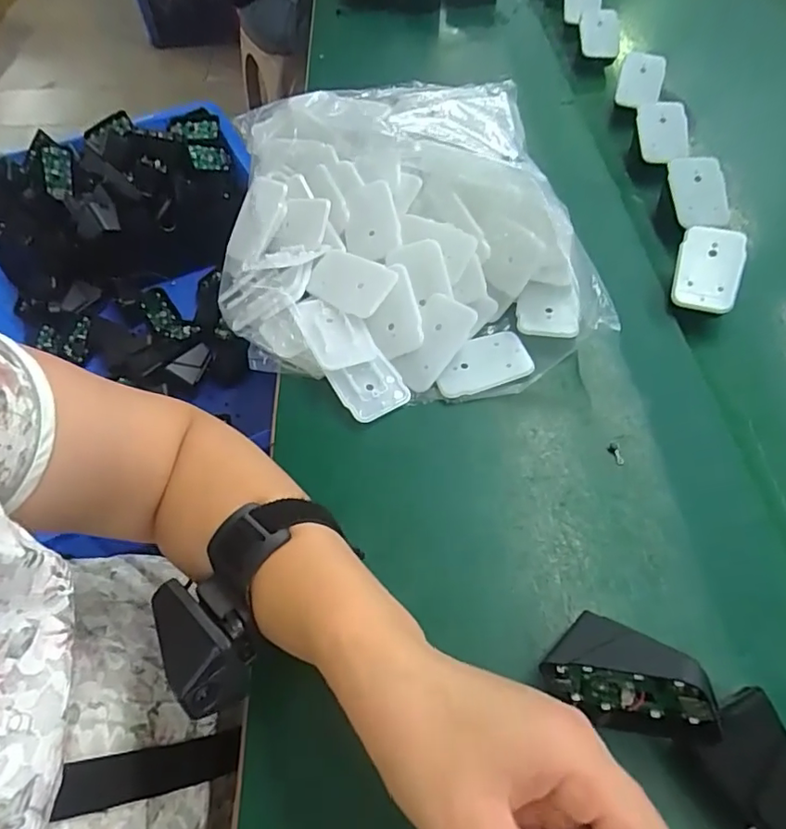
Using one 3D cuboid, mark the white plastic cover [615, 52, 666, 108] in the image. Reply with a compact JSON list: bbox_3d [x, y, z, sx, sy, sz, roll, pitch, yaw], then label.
[{"bbox_3d":[0.257,-0.345,0.565,0.045,0.047,0.016,4,46,-6],"label":"white plastic cover"}]

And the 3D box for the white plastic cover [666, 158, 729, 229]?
[{"bbox_3d":[0.255,-0.185,0.454,0.039,0.013,0.067,-6,78,25],"label":"white plastic cover"}]

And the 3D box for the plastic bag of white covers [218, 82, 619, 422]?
[{"bbox_3d":[-0.006,-0.161,0.429,0.269,0.092,0.314,-5,56,-4],"label":"plastic bag of white covers"}]

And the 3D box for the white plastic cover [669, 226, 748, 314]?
[{"bbox_3d":[0.233,-0.107,0.402,0.044,0.008,0.064,12,83,20],"label":"white plastic cover"}]

